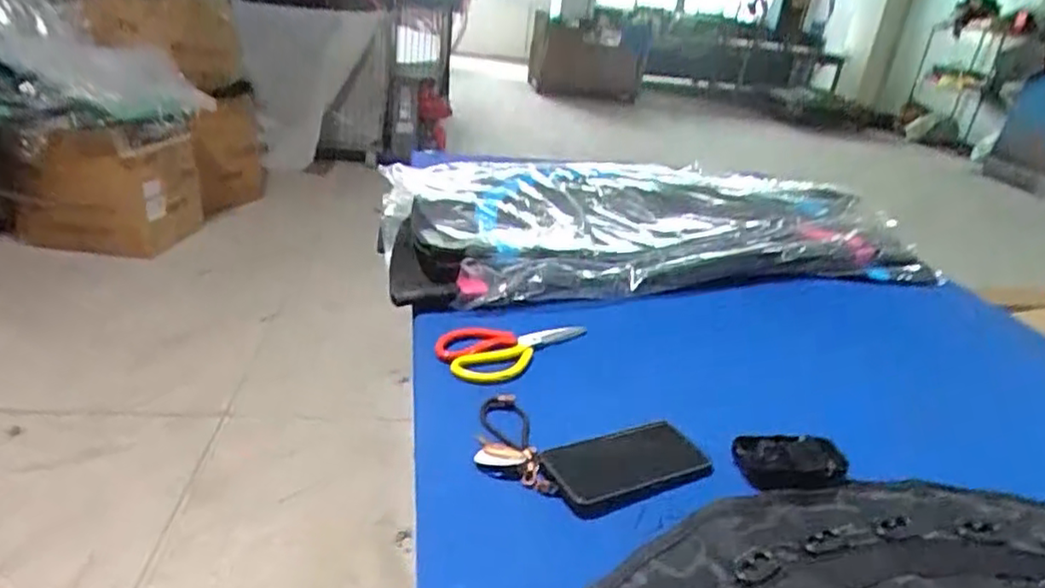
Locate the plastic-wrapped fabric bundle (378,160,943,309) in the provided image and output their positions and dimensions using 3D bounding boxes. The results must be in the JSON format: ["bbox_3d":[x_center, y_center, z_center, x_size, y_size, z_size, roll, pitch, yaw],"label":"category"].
[{"bbox_3d":[0.214,-0.161,1.293,1.017,0.078,0.588,-3,26,-22],"label":"plastic-wrapped fabric bundle"}]

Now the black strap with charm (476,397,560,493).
[{"bbox_3d":[-0.016,0.146,0.656,0.068,0.011,0.146,1,25,-13],"label":"black strap with charm"}]

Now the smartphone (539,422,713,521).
[{"bbox_3d":[0.103,0.164,0.635,0.162,0.015,0.083,-8,29,-31],"label":"smartphone"}]

